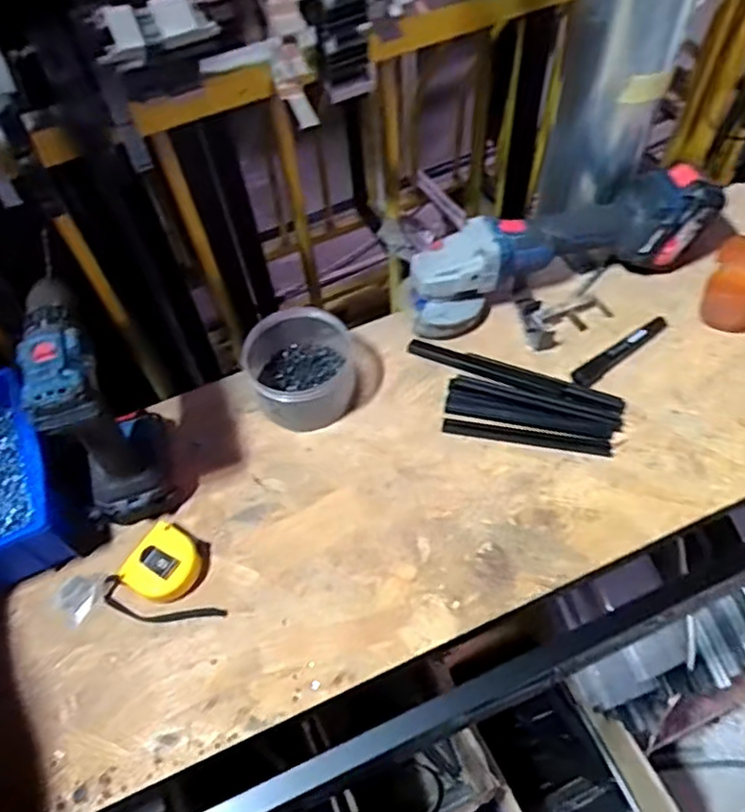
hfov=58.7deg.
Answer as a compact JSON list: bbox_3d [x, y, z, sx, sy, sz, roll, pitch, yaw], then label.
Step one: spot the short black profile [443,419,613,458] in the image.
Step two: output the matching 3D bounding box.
[{"bbox_3d":[0.166,0.035,0.714,0.176,0.006,0.017,8,59,9],"label":"short black profile"}]

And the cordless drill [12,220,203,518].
[{"bbox_3d":[-0.271,-0.011,0.633,0.093,0.220,0.184,-27,60,-13],"label":"cordless drill"}]

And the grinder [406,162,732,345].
[{"bbox_3d":[0.219,-0.182,0.781,0.369,0.113,0.094,-16,58,-6],"label":"grinder"}]

